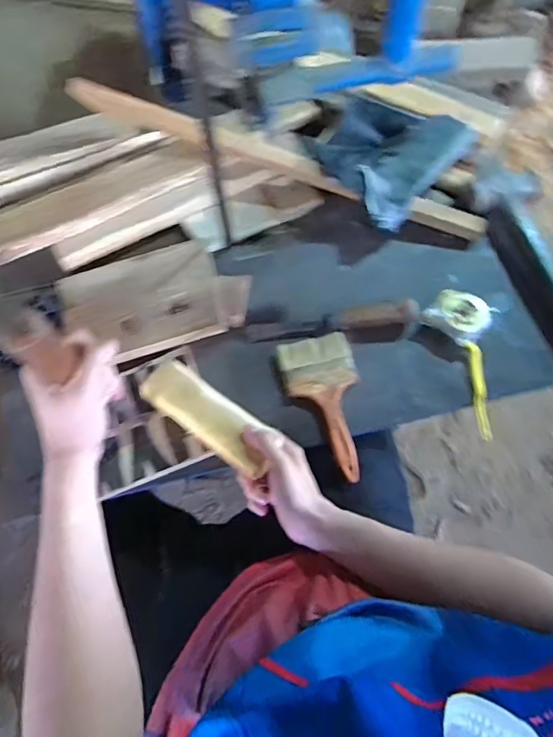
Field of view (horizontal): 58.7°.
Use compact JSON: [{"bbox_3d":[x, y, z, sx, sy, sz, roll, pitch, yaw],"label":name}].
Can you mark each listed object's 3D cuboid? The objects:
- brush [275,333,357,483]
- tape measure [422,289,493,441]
[{"bbox_3d":[0.066,0.046,0.619,0.092,0.014,0.185,-13,66,-4],"label":"brush"},{"bbox_3d":[0.252,-0.010,0.643,0.083,0.028,0.200,-11,79,-3],"label":"tape measure"}]

